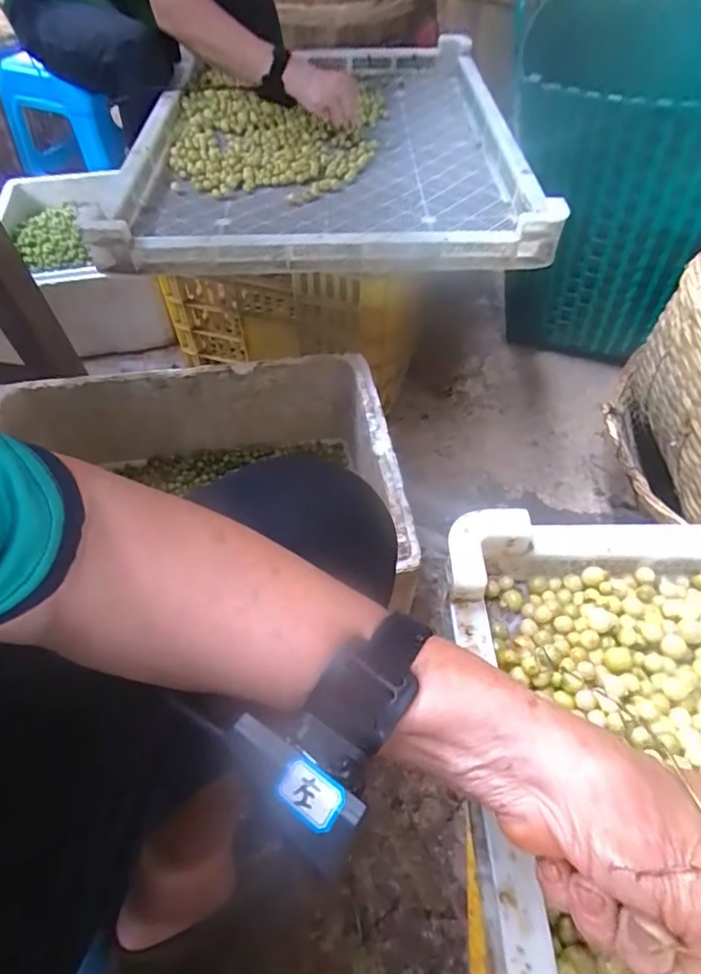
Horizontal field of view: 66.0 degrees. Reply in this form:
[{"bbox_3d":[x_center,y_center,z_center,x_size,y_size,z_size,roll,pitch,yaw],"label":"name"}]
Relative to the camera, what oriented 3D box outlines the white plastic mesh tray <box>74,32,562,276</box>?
[{"bbox_3d":[-0.040,-0.609,0.936,0.609,0.077,0.850,-2,53,-3],"label":"white plastic mesh tray"}]

